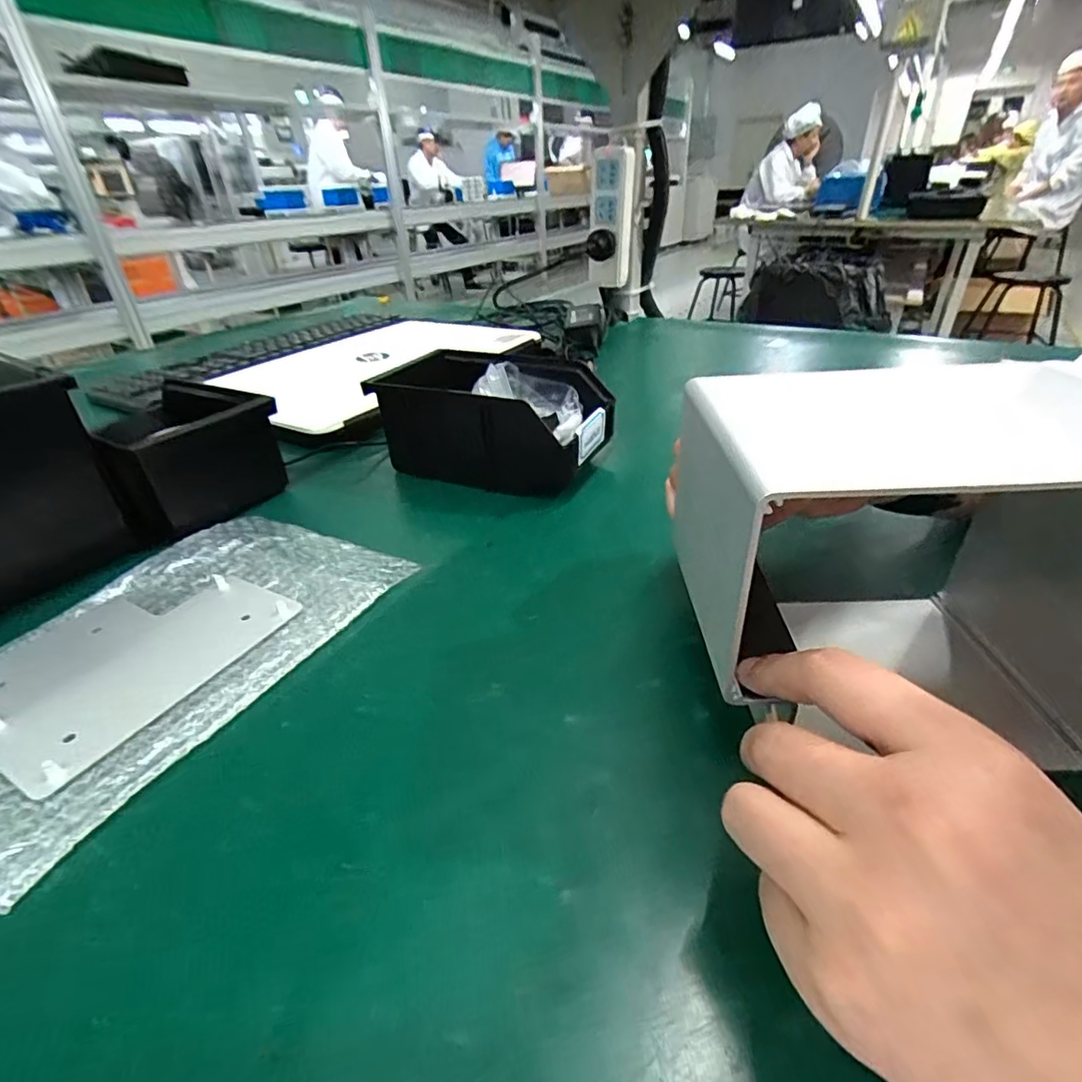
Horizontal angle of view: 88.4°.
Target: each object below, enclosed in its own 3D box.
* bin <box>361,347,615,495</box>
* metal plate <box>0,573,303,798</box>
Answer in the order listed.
[{"bbox_3d":[-0.034,-0.099,0.447,0.167,0.073,0.103,11,37,18],"label":"bin"},{"bbox_3d":[-0.217,0.056,0.293,0.116,0.005,0.133,17,39,25],"label":"metal plate"}]

